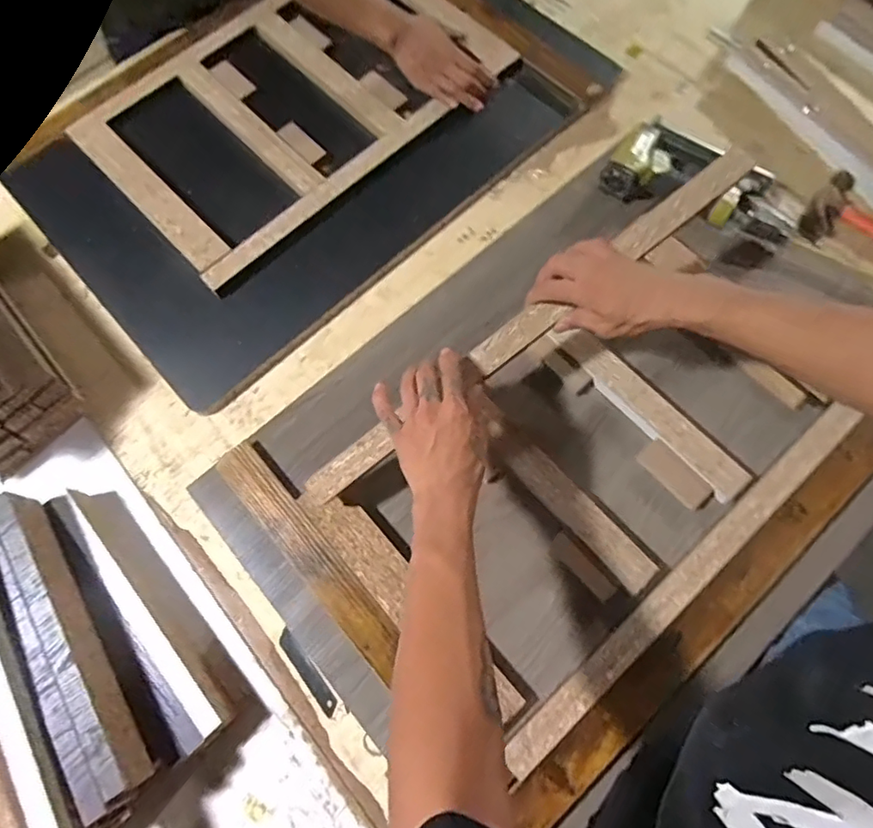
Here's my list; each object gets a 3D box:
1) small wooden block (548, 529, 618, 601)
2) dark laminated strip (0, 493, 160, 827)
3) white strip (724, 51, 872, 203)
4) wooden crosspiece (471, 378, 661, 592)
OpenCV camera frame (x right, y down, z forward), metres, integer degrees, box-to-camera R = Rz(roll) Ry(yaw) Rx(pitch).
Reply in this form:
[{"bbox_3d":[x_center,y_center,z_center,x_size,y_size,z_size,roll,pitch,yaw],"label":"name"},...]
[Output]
[{"bbox_3d":[0.156,0.163,0.592,0.079,0.021,0.025,43,78,14],"label":"small wooden block"},{"bbox_3d":[-0.361,0.220,0.537,0.052,0.055,0.314,-33,72,-10],"label":"dark laminated strip"},{"bbox_3d":[0.523,-0.403,0.780,0.044,0.021,0.319,-34,74,-9],"label":"white strip"},{"bbox_3d":[0.136,0.088,0.616,0.043,0.030,0.252,-42,76,-11],"label":"wooden crosspiece"}]

